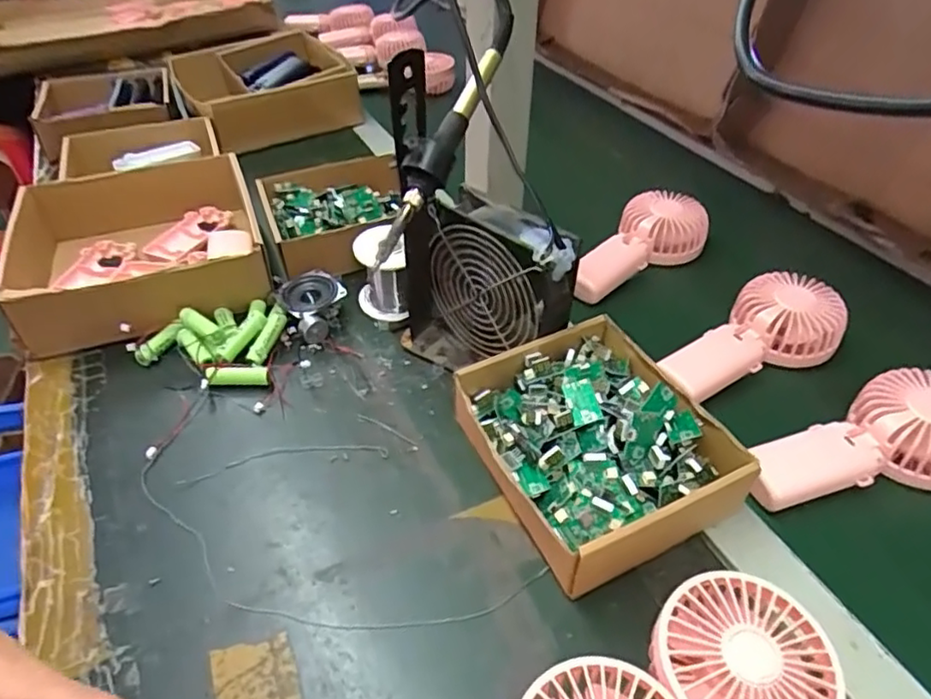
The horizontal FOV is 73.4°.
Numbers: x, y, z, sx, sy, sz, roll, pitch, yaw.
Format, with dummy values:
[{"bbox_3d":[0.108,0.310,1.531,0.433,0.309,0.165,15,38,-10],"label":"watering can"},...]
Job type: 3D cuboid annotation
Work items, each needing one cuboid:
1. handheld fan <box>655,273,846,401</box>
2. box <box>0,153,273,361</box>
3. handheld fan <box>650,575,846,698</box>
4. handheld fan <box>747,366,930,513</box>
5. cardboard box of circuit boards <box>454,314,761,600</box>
[{"bbox_3d":[0.244,-0.006,0.521,0.162,0.042,0.079,-29,51,-26],"label":"handheld fan"},{"bbox_3d":[-0.320,-0.103,0.611,0.219,0.066,0.221,-16,46,-16],"label":"box"},{"bbox_3d":[0.163,0.197,0.292,0.086,0.044,0.188,-21,47,-20],"label":"handheld fan"},{"bbox_3d":[0.280,0.068,0.437,0.176,0.042,0.082,-15,46,-15],"label":"handheld fan"},{"bbox_3d":[0.087,0.064,0.432,0.151,0.062,0.166,-21,48,-20],"label":"cardboard box of circuit boards"}]

